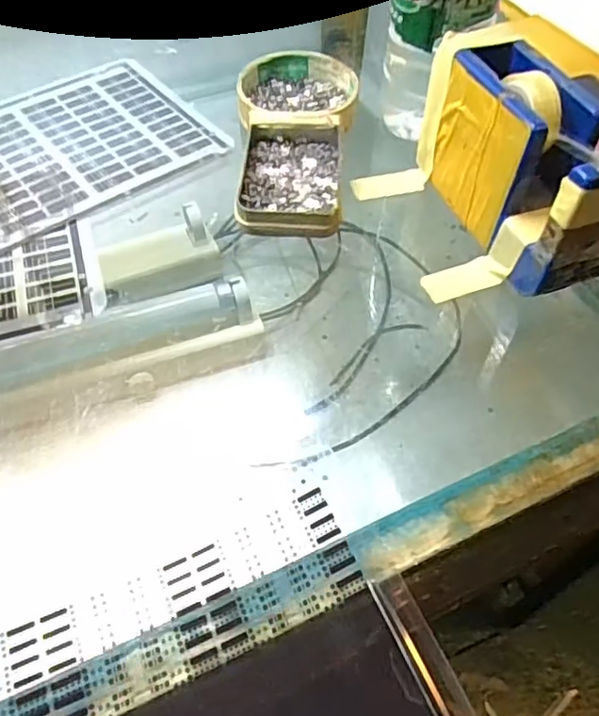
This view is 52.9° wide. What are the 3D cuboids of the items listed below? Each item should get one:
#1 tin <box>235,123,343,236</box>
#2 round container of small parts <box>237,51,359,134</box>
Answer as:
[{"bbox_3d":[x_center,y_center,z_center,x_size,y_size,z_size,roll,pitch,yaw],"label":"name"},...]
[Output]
[{"bbox_3d":[-0.005,-0.112,0.367,0.059,0.014,0.094,2,54,0],"label":"tin"},{"bbox_3d":[-0.001,-0.182,0.414,0.079,0.017,0.079,1,54,-1],"label":"round container of small parts"}]

